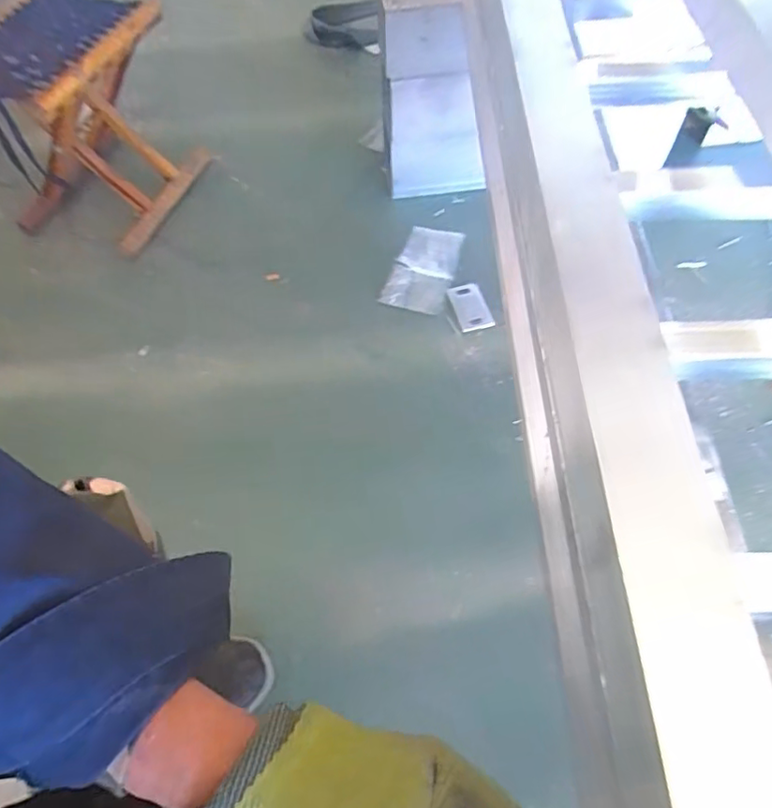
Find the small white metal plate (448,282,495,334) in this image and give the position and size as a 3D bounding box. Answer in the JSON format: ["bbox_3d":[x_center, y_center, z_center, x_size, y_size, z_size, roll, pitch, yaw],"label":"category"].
[{"bbox_3d":[0.138,-0.159,0.944,0.057,0.011,0.091,-15,61,-6],"label":"small white metal plate"}]

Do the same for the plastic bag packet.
[{"bbox_3d":[0.066,-0.236,0.990,0.103,0.029,0.185,15,62,10],"label":"plastic bag packet"}]

